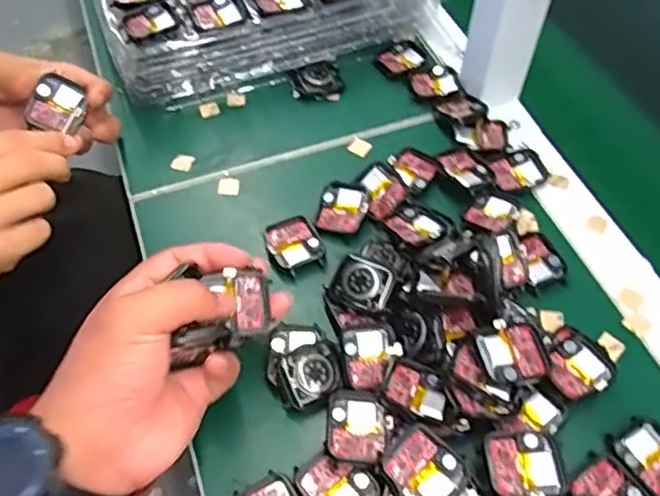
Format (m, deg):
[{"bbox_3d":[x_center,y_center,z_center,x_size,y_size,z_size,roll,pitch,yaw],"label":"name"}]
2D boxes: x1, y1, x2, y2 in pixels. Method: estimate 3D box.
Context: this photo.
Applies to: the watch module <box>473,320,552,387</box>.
[{"bbox_3d":[0.111,0.062,0.374,0.040,0.010,0.036,-13,56,-9],"label":"watch module"}]

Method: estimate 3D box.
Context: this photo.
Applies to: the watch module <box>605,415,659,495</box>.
[{"bbox_3d":[0.189,0.123,0.363,0.038,0.010,0.044,-27,59,-17],"label":"watch module"}]

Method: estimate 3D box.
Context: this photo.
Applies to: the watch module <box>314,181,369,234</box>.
[{"bbox_3d":[0.010,-0.032,0.461,0.035,0.006,0.042,12,56,9],"label":"watch module"}]

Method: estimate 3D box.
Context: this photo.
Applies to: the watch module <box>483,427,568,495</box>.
[{"bbox_3d":[0.107,0.120,0.343,0.040,0.005,0.039,-5,53,-4],"label":"watch module"}]

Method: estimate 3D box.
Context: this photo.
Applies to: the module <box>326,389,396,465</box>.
[{"bbox_3d":[0.017,0.105,0.365,0.037,0.010,0.042,5,55,3],"label":"module"}]

